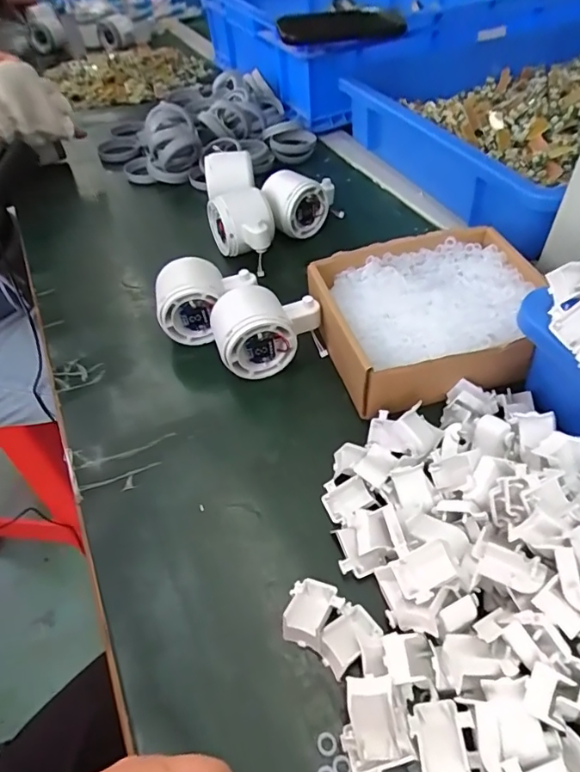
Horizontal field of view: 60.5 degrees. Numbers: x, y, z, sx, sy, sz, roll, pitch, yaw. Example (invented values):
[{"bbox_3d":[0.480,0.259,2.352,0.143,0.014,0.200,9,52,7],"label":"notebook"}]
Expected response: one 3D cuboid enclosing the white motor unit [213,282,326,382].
[{"bbox_3d":[-0.016,-0.045,0.392,0.081,0.064,0.054,-14,49,-8],"label":"white motor unit"}]

